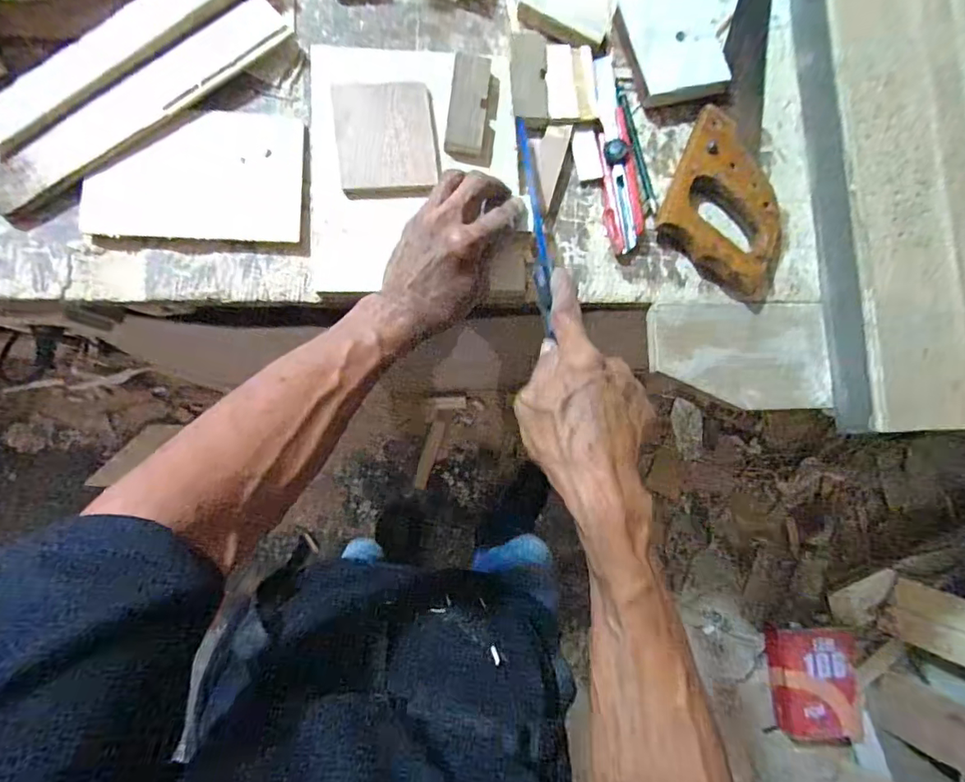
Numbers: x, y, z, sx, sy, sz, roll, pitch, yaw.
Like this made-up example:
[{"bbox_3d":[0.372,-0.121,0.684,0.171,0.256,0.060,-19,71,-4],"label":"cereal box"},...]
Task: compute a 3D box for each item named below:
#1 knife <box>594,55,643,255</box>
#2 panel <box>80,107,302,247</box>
[{"bbox_3d":[0.122,-0.216,0.462,0.030,0.015,0.181,-4,85,-9],"label":"knife"},{"bbox_3d":[-0.229,-0.175,0.411,0.157,0.011,0.107,-1,85,-8],"label":"panel"}]

